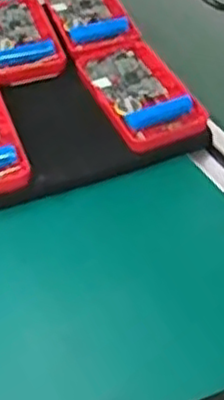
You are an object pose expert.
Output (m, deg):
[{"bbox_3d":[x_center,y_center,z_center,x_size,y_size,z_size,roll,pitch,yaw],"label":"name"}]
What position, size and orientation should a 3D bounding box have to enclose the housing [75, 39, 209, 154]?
[{"bbox_3d":[0.020,-0.084,0.545,0.069,0.022,0.124,-16,45,-16],"label":"housing"}]

